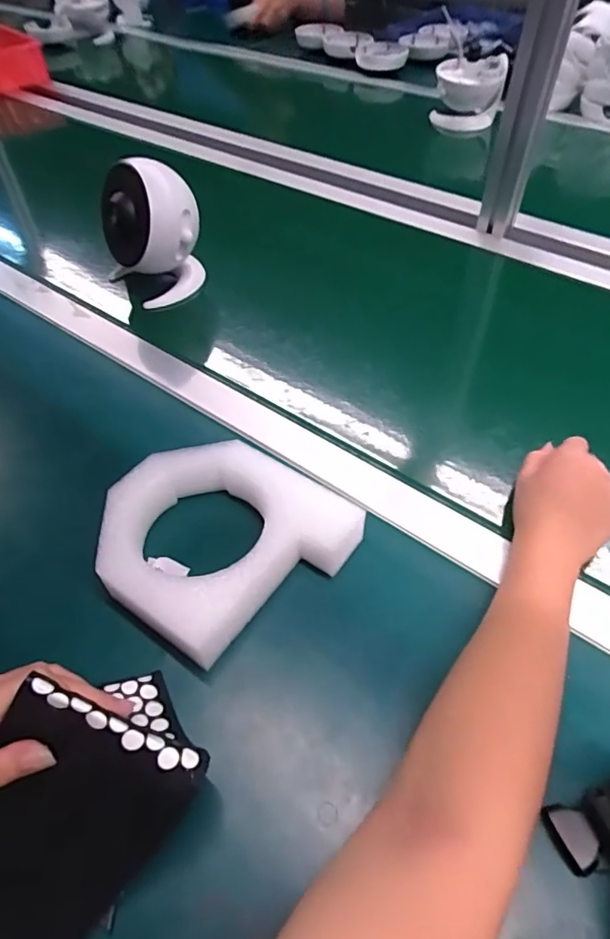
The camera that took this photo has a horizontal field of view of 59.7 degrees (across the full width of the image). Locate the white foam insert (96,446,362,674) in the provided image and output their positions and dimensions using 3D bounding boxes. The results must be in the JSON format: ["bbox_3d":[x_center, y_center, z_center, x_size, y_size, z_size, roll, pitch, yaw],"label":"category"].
[{"bbox_3d":[-0.063,0.052,0.400,0.169,0.052,0.140,29,56,24],"label":"white foam insert"}]

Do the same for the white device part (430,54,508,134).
[{"bbox_3d":[0.312,-0.717,1.022,0.124,0.106,0.068,7,50,7],"label":"white device part"}]

